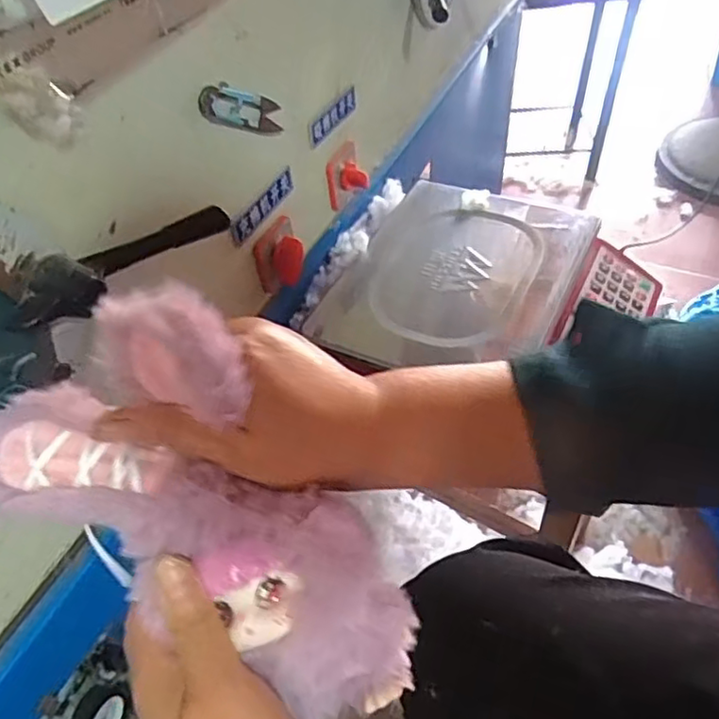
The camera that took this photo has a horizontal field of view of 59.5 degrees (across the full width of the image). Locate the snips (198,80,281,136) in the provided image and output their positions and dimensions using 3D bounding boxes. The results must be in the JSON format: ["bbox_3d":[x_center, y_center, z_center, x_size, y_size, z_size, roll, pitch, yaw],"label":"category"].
[{"bbox_3d":[-0.096,-0.208,0.525,0.008,0.031,0.113,18,17,20],"label":"snips"}]

